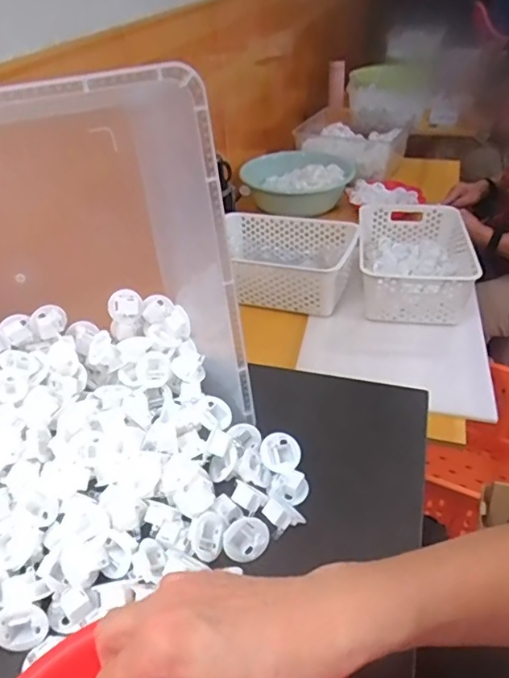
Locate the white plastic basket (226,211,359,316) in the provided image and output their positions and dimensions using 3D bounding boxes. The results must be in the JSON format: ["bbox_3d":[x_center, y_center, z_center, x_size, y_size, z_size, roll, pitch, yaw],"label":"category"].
[{"bbox_3d":[0.051,-0.166,1.127,0.304,0.098,0.214,14,40,19],"label":"white plastic basket"}]

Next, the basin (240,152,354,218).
[{"bbox_3d":[0.118,-0.434,1.495,0.271,0.114,0.270,-1,37,1],"label":"basin"}]

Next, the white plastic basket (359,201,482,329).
[{"bbox_3d":[0.327,-0.167,1.110,0.212,0.123,0.319,2,38,5],"label":"white plastic basket"}]

